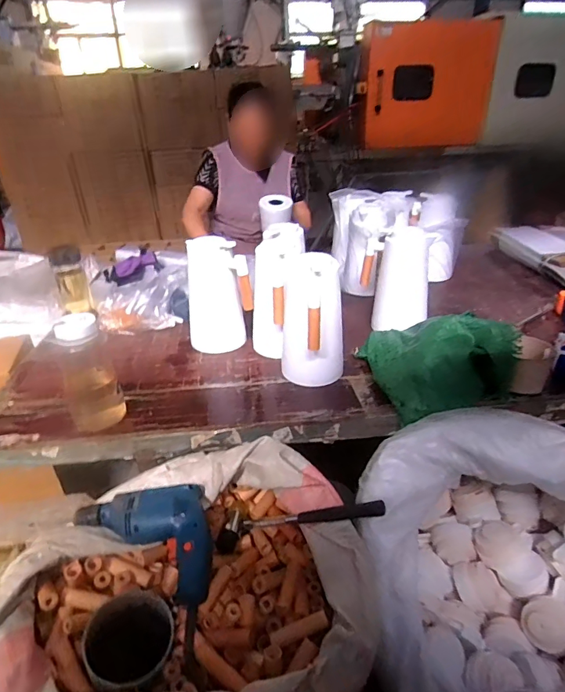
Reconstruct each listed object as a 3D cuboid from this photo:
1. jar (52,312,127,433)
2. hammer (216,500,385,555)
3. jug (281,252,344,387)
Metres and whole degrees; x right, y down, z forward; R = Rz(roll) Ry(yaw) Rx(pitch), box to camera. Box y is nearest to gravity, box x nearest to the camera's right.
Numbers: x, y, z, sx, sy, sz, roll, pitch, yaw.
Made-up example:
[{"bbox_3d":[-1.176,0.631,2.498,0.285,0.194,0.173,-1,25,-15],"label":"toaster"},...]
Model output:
[{"bbox_3d":[-0.334,0.044,0.743,0.087,0.195,0.072,-15,32,-24],"label":"jar"},{"bbox_3d":[0.025,0.272,0.670,0.270,0.028,0.060,-17,25,17],"label":"hammer"},{"bbox_3d":[0.058,-0.045,0.869,0.132,0.238,0.155,0,29,2],"label":"jug"}]

